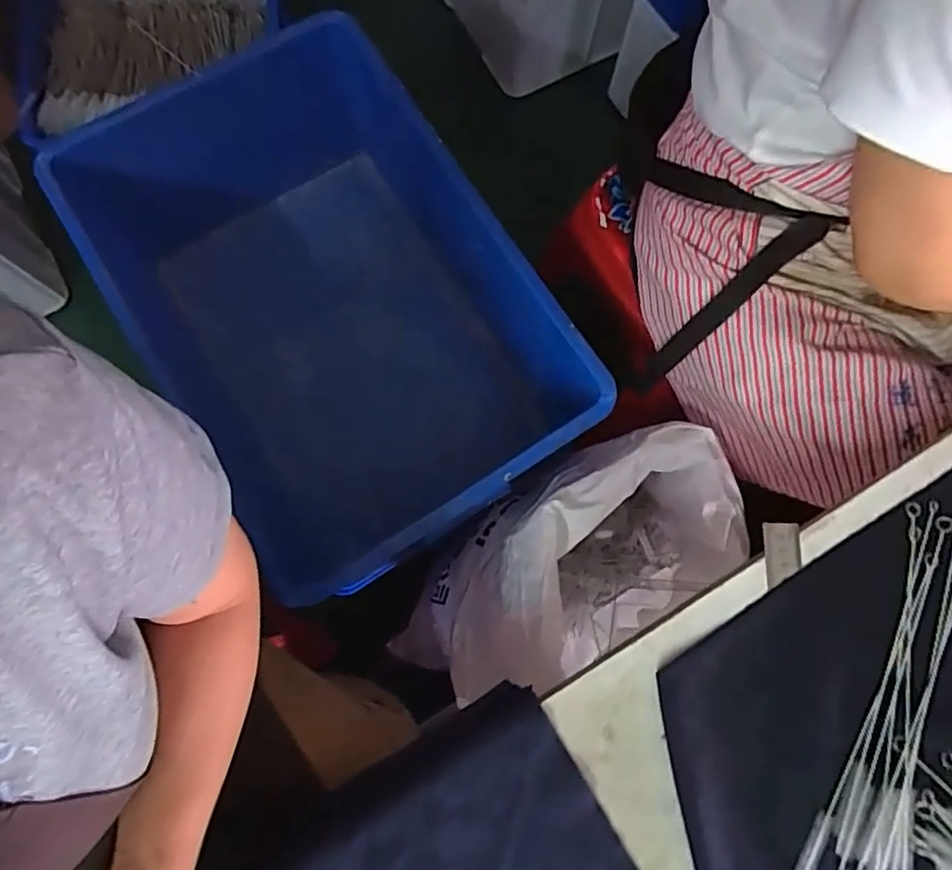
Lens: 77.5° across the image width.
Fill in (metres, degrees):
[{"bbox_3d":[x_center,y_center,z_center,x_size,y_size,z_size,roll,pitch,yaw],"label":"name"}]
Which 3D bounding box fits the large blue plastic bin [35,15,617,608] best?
[{"bbox_3d":[-0.199,-0.177,0.800,0.418,0.280,0.681,-32,80,-8],"label":"large blue plastic bin"}]

